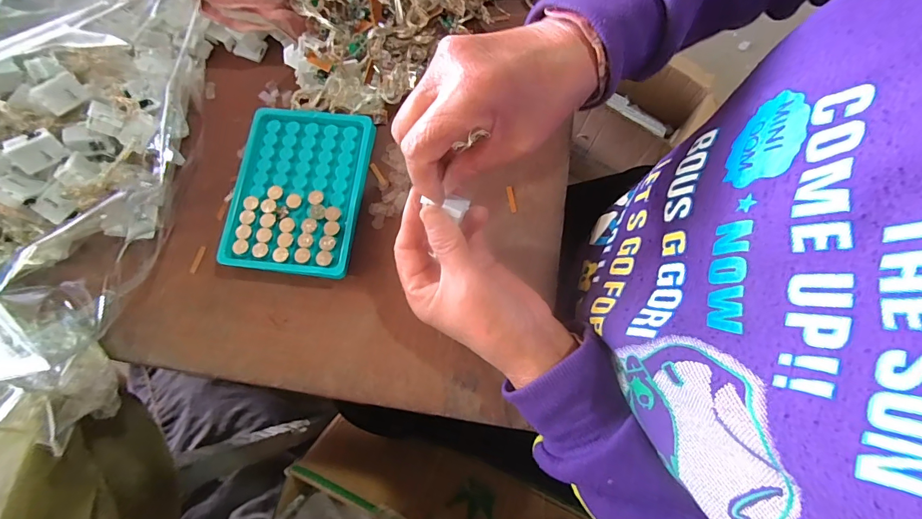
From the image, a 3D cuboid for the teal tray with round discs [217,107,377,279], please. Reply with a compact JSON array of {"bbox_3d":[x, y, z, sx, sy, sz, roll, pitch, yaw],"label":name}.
[{"bbox_3d":[-0.126,-0.054,0.332,0.096,0.022,0.131,6,76,3],"label":"teal tray with round discs"}]

